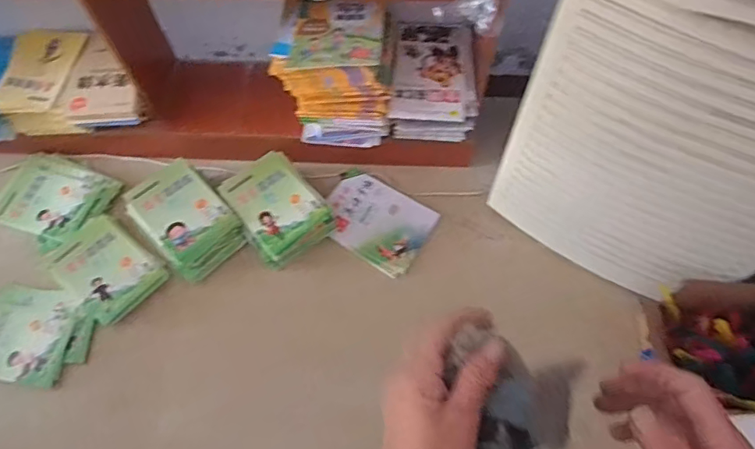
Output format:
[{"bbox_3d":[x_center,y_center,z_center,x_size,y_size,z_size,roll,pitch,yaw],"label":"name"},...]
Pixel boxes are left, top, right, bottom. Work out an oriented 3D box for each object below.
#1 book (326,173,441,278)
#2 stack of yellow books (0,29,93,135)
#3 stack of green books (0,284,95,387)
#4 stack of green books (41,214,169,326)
[{"bbox_3d":[-0.002,-0.014,1.508,0.293,0.020,0.232,32,69,9],"label":"book"},{"bbox_3d":[-0.931,-0.408,1.483,0.208,0.093,0.311,-2,64,0],"label":"stack of yellow books"},{"bbox_3d":[-0.873,0.280,1.322,0.285,0.026,0.225,11,67,-7],"label":"stack of green books"},{"bbox_3d":[-0.728,0.111,1.402,0.272,0.048,0.203,39,70,18],"label":"stack of green books"}]

